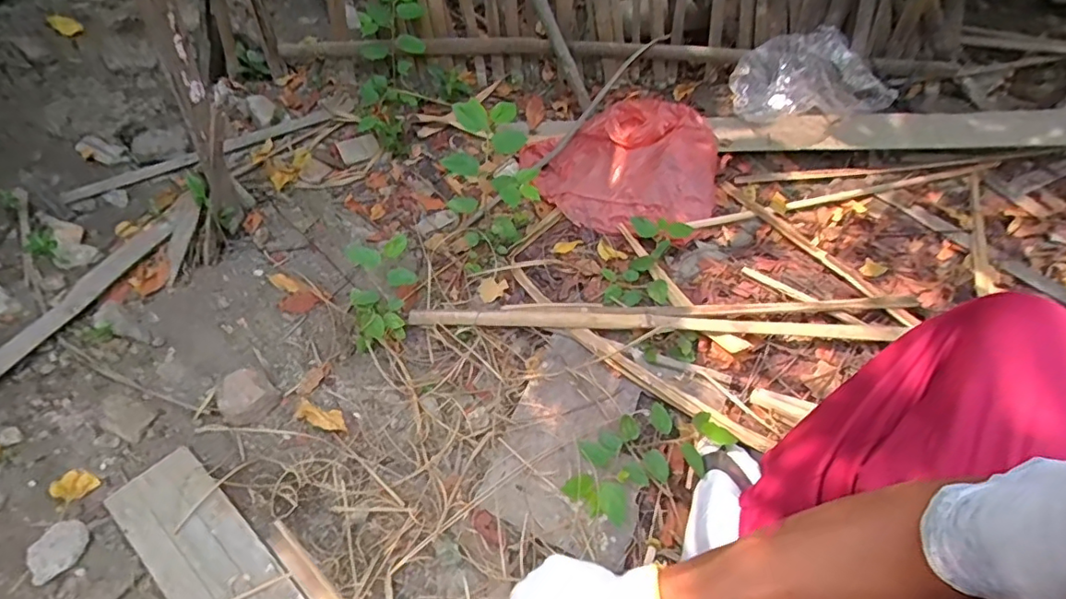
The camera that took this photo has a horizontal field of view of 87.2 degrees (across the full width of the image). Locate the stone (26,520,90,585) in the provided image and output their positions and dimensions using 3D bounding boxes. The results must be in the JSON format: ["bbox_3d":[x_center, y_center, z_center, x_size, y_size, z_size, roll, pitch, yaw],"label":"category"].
[{"bbox_3d":[-0.575,0.302,0.679,0.058,0.024,0.056,-32,55,-22],"label":"stone"}]

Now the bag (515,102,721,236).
[{"bbox_3d":[0.199,-0.286,1.164,0.373,0.108,0.308,-22,52,-15],"label":"bag"}]

